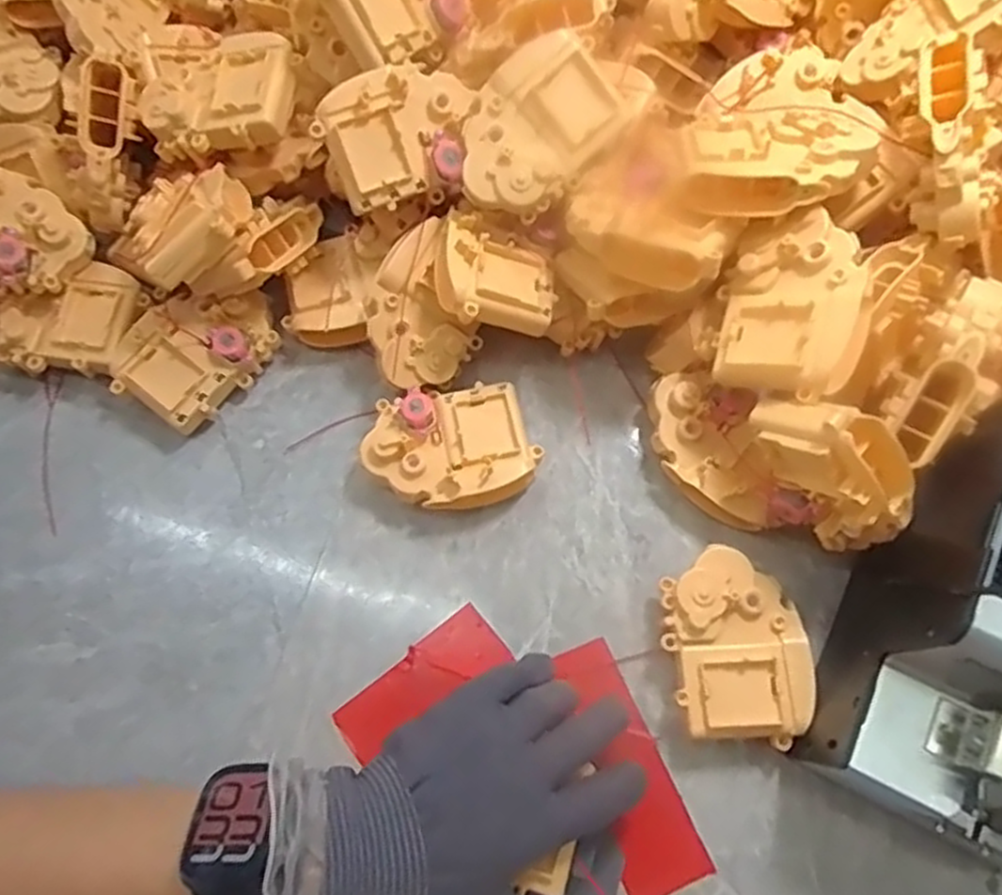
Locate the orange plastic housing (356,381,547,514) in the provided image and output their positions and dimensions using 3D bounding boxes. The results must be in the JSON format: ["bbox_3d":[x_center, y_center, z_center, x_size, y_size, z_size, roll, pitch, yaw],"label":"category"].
[{"bbox_3d":[-0.029,0.001,0.451,0.098,0.037,0.074,-1,71,1],"label":"orange plastic housing"}]

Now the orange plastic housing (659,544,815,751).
[{"bbox_3d":[0.126,0.109,0.411,0.074,0.037,0.104,-8,71,-1],"label":"orange plastic housing"}]

